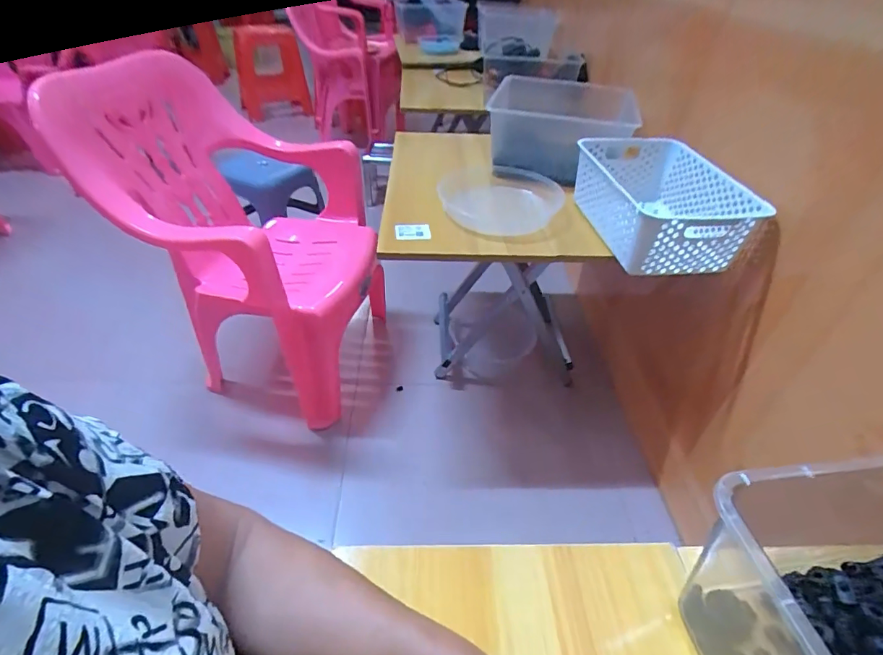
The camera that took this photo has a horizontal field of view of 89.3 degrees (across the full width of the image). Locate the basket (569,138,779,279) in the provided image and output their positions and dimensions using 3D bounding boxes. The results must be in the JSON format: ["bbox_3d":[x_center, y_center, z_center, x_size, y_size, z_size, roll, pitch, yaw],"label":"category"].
[{"bbox_3d":[0.361,-0.224,0.780,0.210,0.109,0.321,-3,41,-7],"label":"basket"}]

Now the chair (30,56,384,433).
[{"bbox_3d":[-0.443,-0.186,1.102,0.553,0.649,0.544,3,40,0],"label":"chair"}]

